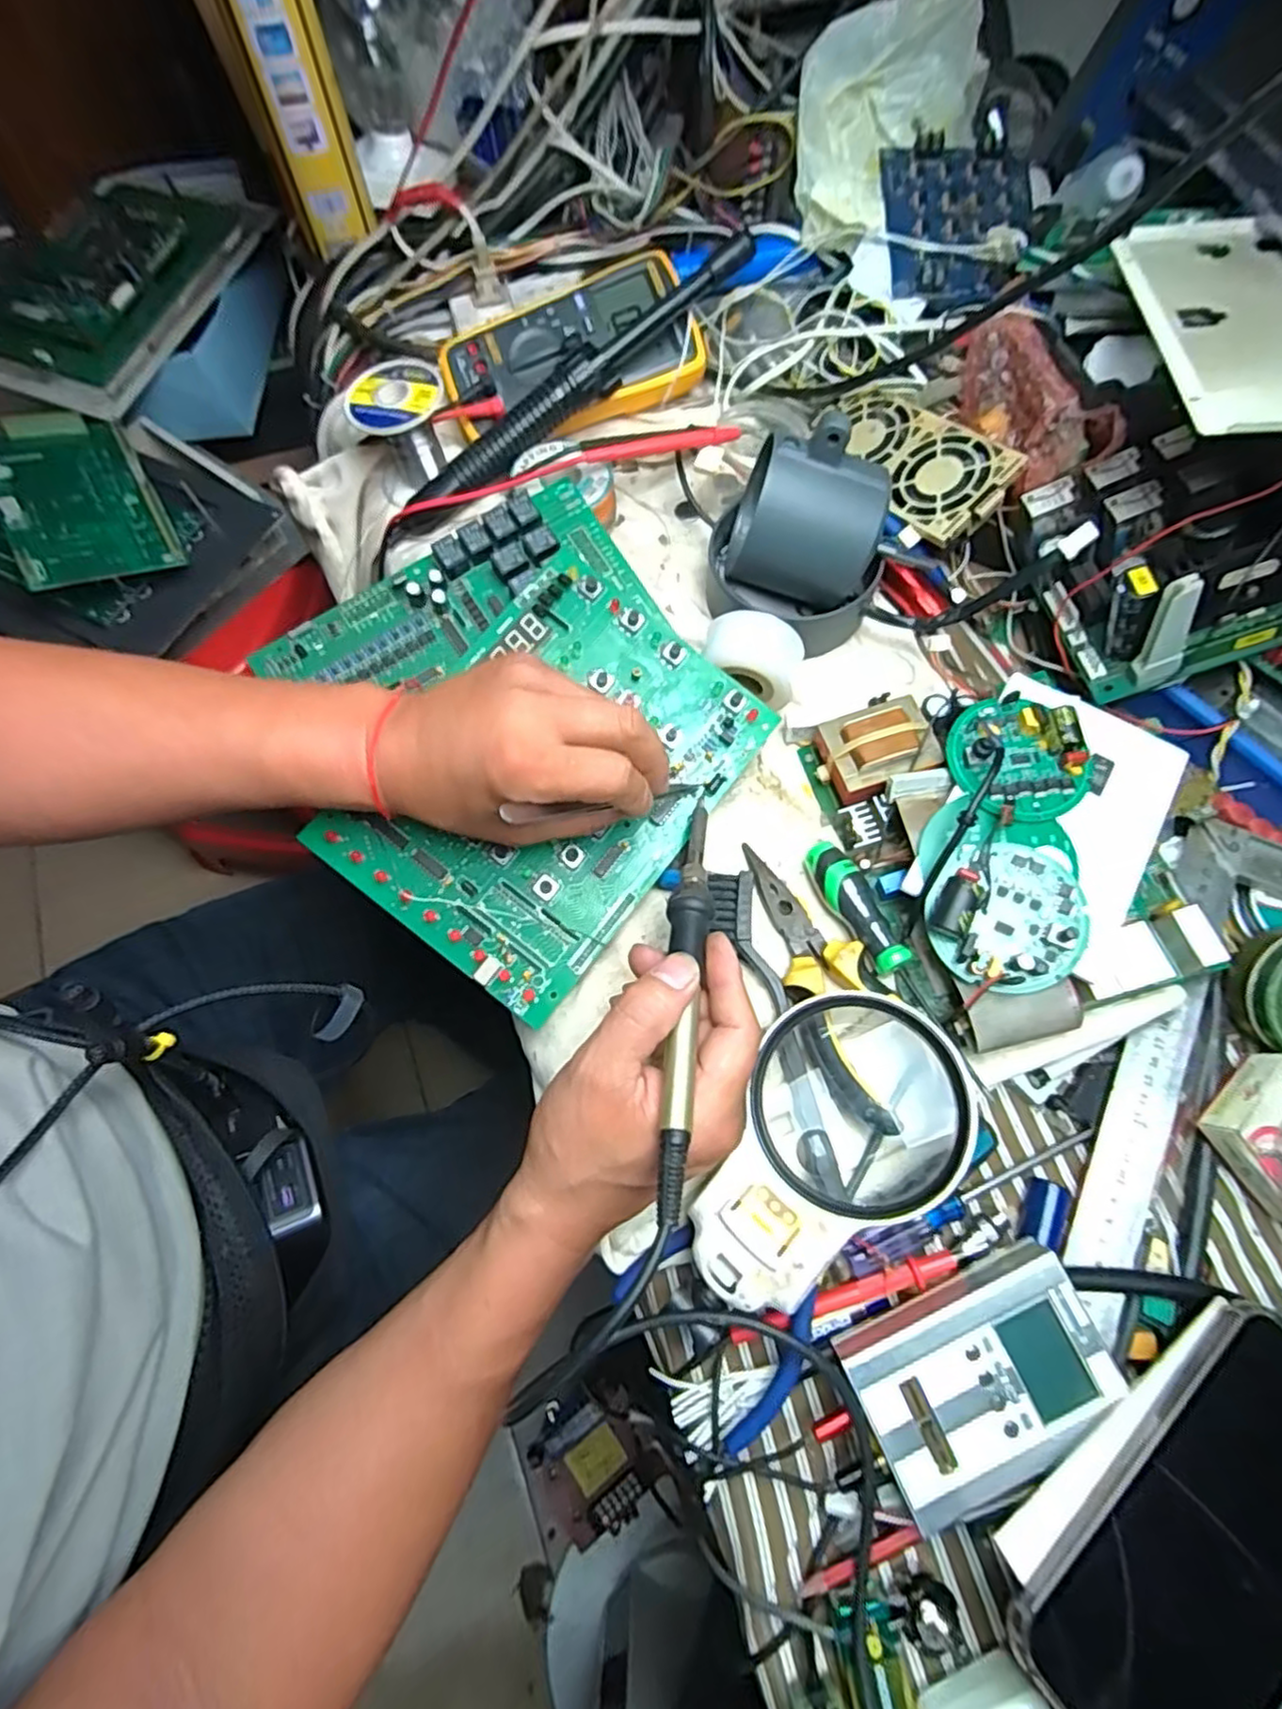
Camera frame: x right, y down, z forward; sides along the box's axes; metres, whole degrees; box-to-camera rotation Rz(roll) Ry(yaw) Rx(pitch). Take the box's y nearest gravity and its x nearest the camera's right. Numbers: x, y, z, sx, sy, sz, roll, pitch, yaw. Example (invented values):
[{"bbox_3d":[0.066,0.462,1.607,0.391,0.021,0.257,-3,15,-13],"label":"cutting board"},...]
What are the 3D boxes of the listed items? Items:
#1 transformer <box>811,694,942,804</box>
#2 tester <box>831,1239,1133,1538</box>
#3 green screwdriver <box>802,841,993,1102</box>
[{"bbox_3d":[0.135,-0.059,0.402,0.059,0.035,0.052,-15,71,-4],"label":"transformer"},{"bbox_3d":[0.144,0.222,0.300,0.102,0.030,0.068,-23,71,-7],"label":"tester"},{"bbox_3d":[0.132,0.055,0.363,0.026,0.022,0.144,-28,72,-8],"label":"green screwdriver"}]

